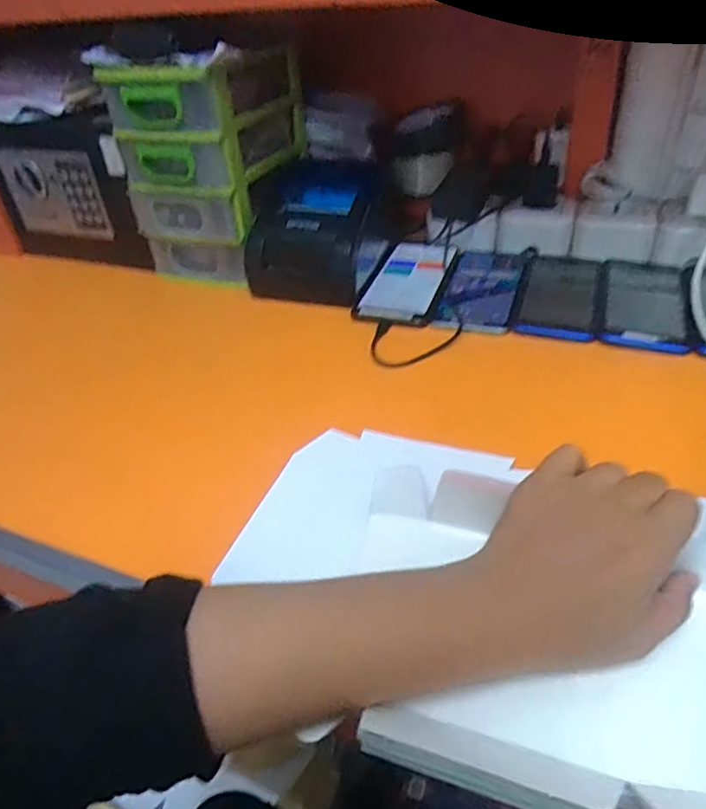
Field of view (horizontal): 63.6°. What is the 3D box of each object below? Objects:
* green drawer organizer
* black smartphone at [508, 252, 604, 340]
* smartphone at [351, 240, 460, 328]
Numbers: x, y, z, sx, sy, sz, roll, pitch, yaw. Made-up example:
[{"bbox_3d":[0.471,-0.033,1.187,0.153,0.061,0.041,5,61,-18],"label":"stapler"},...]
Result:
[{"bbox_3d":[-0.151,-0.276,0.649,0.144,0.208,0.178,8,40,17],"label":"green drawer organizer"},{"bbox_3d":[0.208,-0.114,0.572,0.075,0.008,0.165,10,41,19],"label":"black smartphone"},{"bbox_3d":[0.060,-0.134,0.607,0.081,0.013,0.165,8,40,17],"label":"smartphone"}]

